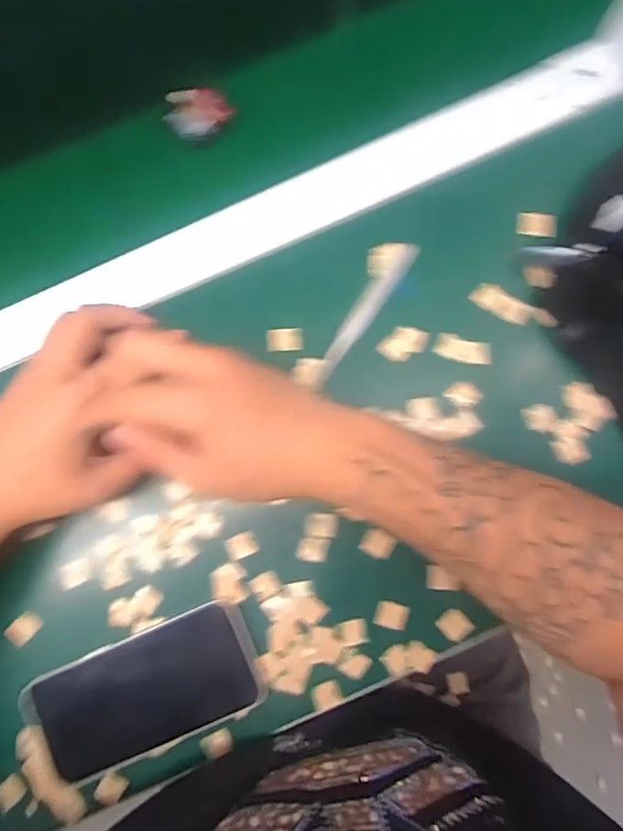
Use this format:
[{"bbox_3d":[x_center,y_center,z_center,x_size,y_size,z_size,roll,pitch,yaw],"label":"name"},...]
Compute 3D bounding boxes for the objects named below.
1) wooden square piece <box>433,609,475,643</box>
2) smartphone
[{"bbox_3d":[0.094,0.137,0.338,0.018,0.004,0.019,-41,83,-2],"label":"wooden square piece"},{"bbox_3d":[-0.107,0.182,0.339,0.148,0.009,0.074,-23,83,1],"label":"smartphone"}]

